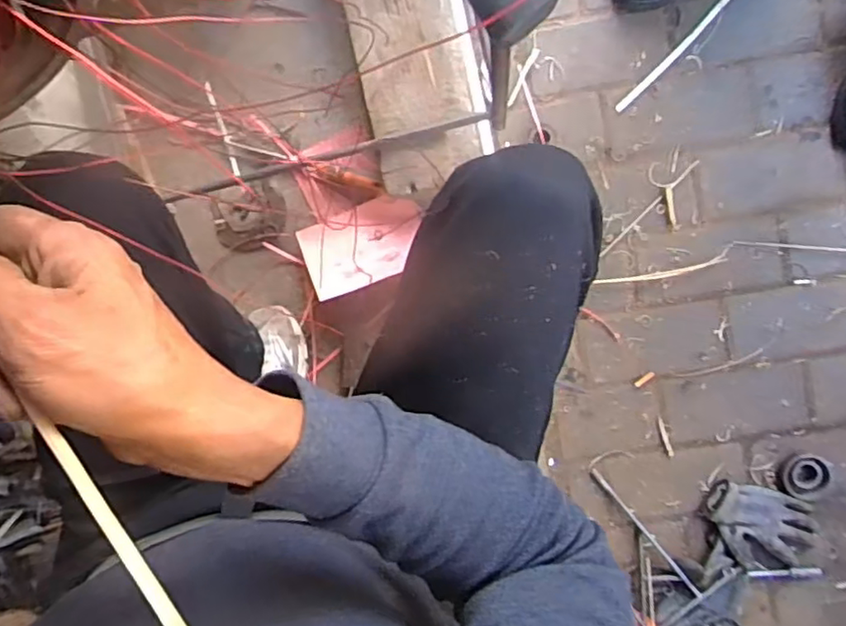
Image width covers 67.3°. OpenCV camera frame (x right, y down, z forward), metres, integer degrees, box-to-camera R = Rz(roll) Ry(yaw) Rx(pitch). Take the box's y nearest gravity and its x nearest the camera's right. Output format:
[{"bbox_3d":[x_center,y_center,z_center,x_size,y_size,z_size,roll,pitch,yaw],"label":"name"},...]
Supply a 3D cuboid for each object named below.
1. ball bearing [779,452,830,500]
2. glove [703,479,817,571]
[{"bbox_3d":[0.626,0.269,1.043,0.077,0.025,0.076,12,96,4],"label":"ball bearing"},{"bbox_3d":[0.554,0.355,1.059,0.172,0.033,0.127,21,96,3],"label":"glove"}]

